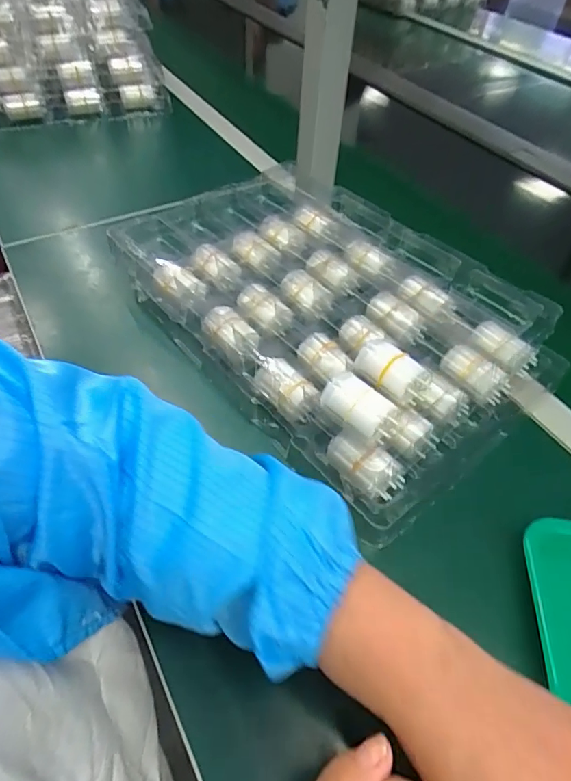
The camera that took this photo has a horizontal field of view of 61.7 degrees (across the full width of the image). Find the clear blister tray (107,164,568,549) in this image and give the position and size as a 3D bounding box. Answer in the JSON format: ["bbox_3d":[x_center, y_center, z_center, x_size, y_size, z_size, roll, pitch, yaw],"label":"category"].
[{"bbox_3d":[0.042,-0.099,0.511,0.301,0.081,0.430,-31,59,-26],"label":"clear blister tray"}]

